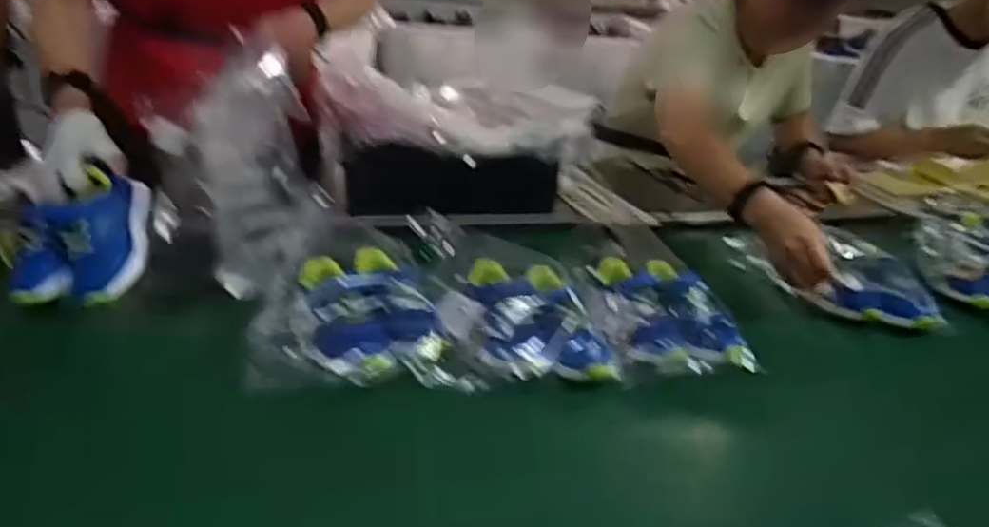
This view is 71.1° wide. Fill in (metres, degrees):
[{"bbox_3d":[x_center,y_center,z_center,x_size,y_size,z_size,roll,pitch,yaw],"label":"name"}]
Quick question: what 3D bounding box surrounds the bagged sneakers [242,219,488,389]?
[{"bbox_3d":[-0.167,0.035,0.830,0.226,0.091,0.281,-1,29,-16],"label":"bagged sneakers"}]

